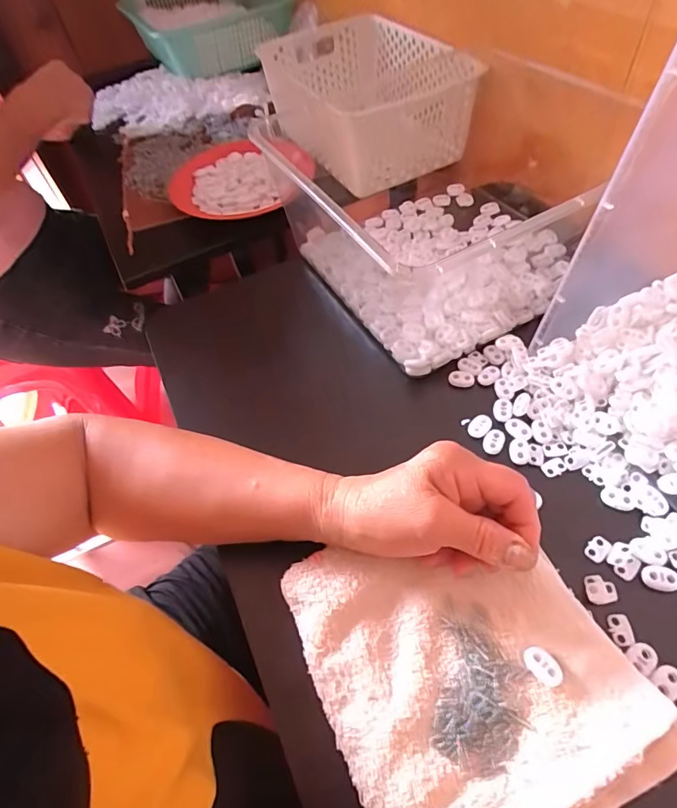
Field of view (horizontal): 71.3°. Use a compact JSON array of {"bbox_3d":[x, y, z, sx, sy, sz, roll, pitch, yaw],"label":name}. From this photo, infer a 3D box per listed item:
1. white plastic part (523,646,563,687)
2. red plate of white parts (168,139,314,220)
[{"bbox_3d":[0.122,0.155,0.280,0.015,0.005,0.022,-40,59,-21],"label":"white plastic part"},{"bbox_3d":[-0.138,-0.308,0.647,0.197,0.031,0.197,-5,53,4],"label":"red plate of white parts"}]

